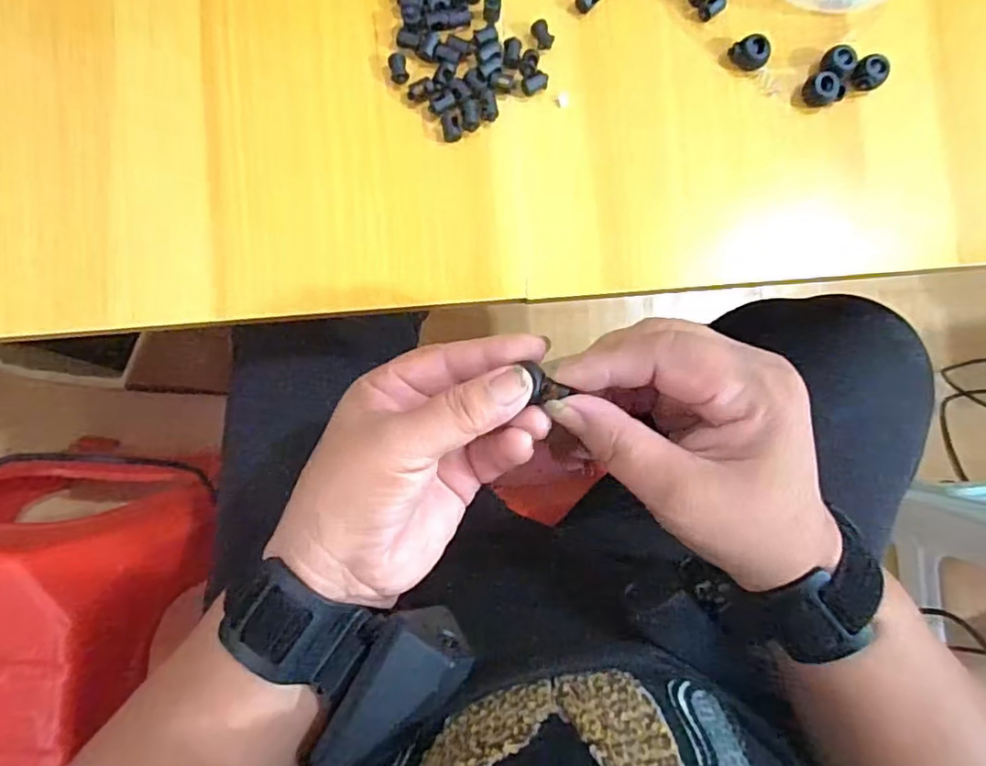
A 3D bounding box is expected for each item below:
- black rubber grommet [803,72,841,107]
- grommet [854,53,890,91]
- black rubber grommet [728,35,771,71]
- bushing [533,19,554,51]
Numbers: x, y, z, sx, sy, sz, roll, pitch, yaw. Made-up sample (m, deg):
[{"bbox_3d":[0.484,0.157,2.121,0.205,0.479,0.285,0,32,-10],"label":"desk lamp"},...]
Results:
[{"bbox_3d":[0.183,-0.163,0.324,0.018,0.012,0.015,44,86,1],"label":"black rubber grommet"},{"bbox_3d":[0.208,-0.171,0.322,0.015,0.011,0.017,-41,89,-4],"label":"grommet"},{"bbox_3d":[0.144,-0.184,0.324,0.014,0.014,0.018,-38,89,-4],"label":"black rubber grommet"},{"bbox_3d":[0.028,-0.193,0.323,0.010,0.006,0.016,-25,88,-3],"label":"bushing"}]

